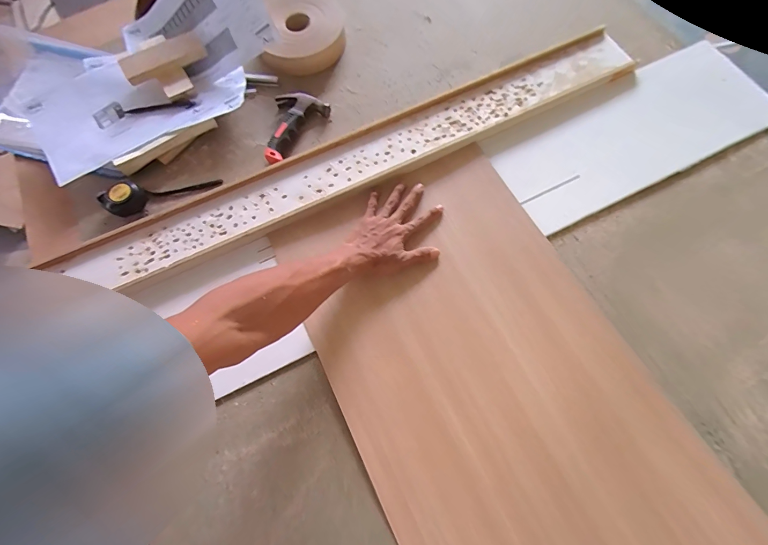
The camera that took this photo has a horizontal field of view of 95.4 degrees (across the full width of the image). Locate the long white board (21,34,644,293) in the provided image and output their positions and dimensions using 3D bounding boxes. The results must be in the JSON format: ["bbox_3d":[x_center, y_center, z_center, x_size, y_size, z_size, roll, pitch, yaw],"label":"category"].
[{"bbox_3d":[-0.021,-0.209,0.637,1.074,0.023,0.116,-26,72,-7],"label":"long white board"}]

